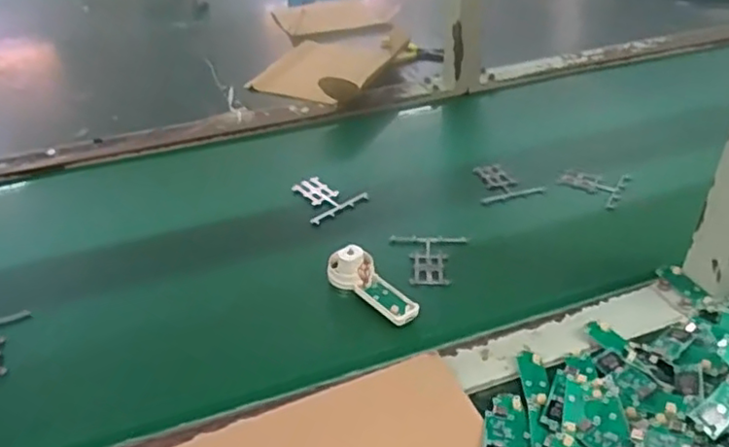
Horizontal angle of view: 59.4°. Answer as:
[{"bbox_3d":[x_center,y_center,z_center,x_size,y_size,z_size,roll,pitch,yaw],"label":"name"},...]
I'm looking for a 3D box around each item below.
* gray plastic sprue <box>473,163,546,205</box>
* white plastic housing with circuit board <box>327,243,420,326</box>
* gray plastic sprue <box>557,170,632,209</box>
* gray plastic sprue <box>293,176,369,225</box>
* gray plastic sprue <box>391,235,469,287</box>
[{"bbox_3d":[0.147,-0.045,0.680,0.067,0.006,0.064,-9,38,-11],"label":"gray plastic sprue"},{"bbox_3d":[0.009,0.050,0.536,0.090,0.033,0.031,31,47,34],"label":"white plastic housing with circuit board"},{"bbox_3d":[0.242,-0.044,0.675,0.063,0.004,0.071,20,42,25],"label":"gray plastic sprue"},{"bbox_3d":[-0.039,-0.030,0.663,0.067,0.013,0.058,-22,42,-26],"label":"gray plastic sprue"},{"bbox_3d":[0.059,0.031,0.582,0.069,0.004,0.069,3,37,4],"label":"gray plastic sprue"}]

